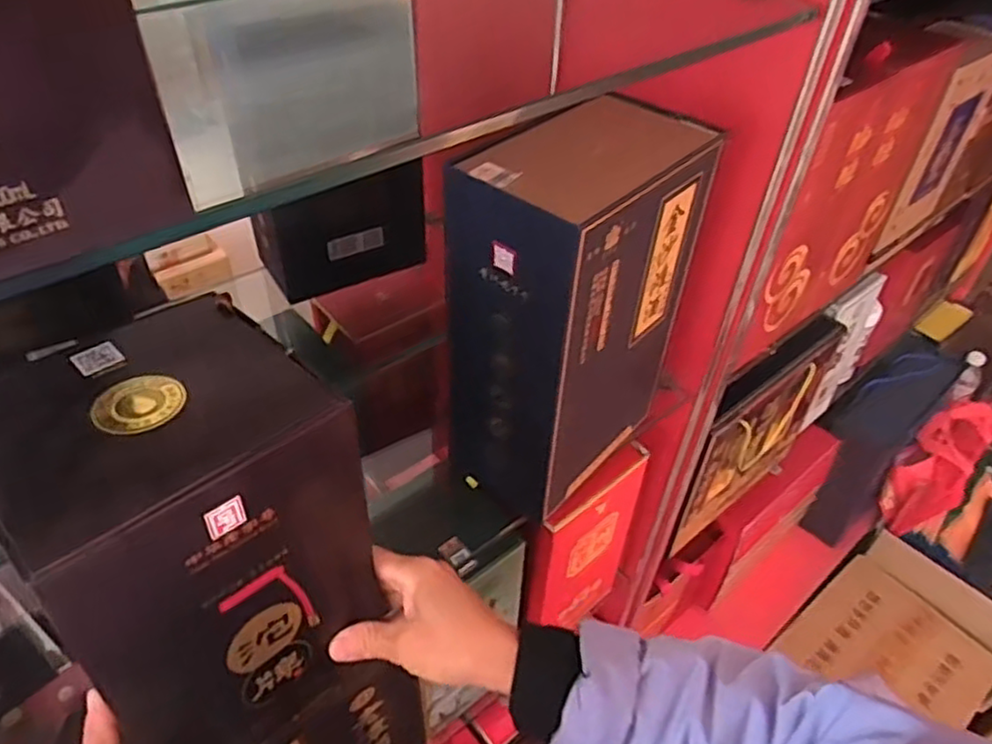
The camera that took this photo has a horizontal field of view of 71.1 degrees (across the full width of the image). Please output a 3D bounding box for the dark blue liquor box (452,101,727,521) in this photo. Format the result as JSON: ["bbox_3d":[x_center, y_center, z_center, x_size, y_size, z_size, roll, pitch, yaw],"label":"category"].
[{"bbox_3d":[0.057,-0.048,0.571,0.114,0.288,0.179,32,51,27],"label":"dark blue liquor box"}]

